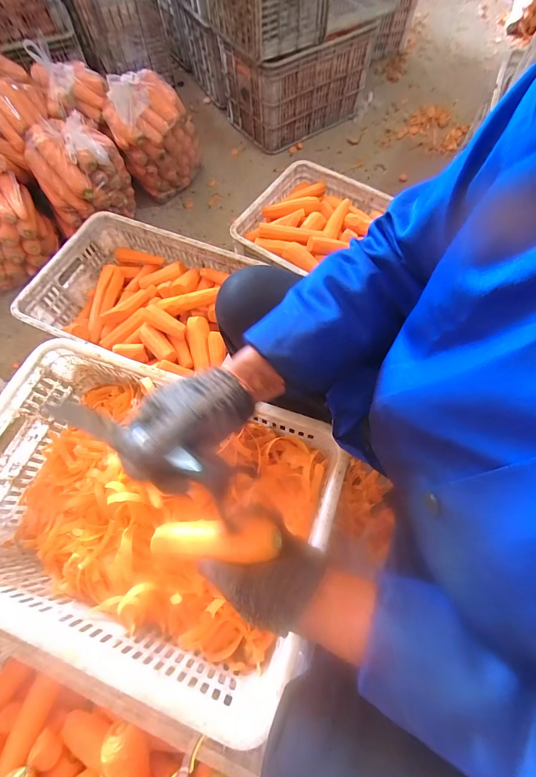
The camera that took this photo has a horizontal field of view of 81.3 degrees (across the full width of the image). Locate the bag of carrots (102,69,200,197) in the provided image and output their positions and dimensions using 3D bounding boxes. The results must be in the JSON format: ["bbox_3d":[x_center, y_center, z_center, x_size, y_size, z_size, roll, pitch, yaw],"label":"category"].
[{"bbox_3d":[-0.414,-0.891,1.129,0.228,0.317,0.250,20,69,9],"label":"bag of carrots"}]

